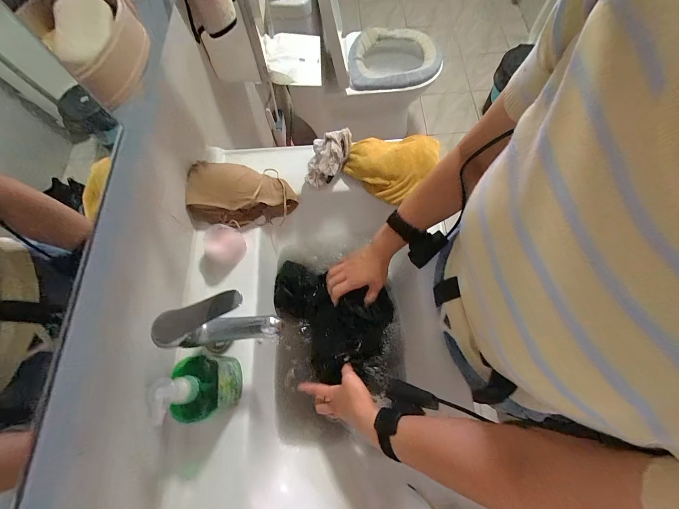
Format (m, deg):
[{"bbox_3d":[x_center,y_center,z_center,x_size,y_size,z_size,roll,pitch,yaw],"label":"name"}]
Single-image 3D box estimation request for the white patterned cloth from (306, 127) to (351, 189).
[{"bbox_3d":[-0.023,-0.194,0.579,0.081,0.050,0.110,11,71,6],"label":"white patterned cloth"}]

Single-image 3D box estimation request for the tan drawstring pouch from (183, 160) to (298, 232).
[{"bbox_3d":[-0.189,-0.122,0.566,0.194,0.110,0.120,-7,70,0],"label":"tan drawstring pouch"}]

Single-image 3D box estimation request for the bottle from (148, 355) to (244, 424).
[{"bbox_3d":[-0.187,0.176,0.386,0.055,0.153,0.080,-12,70,-2],"label":"bottle"}]

